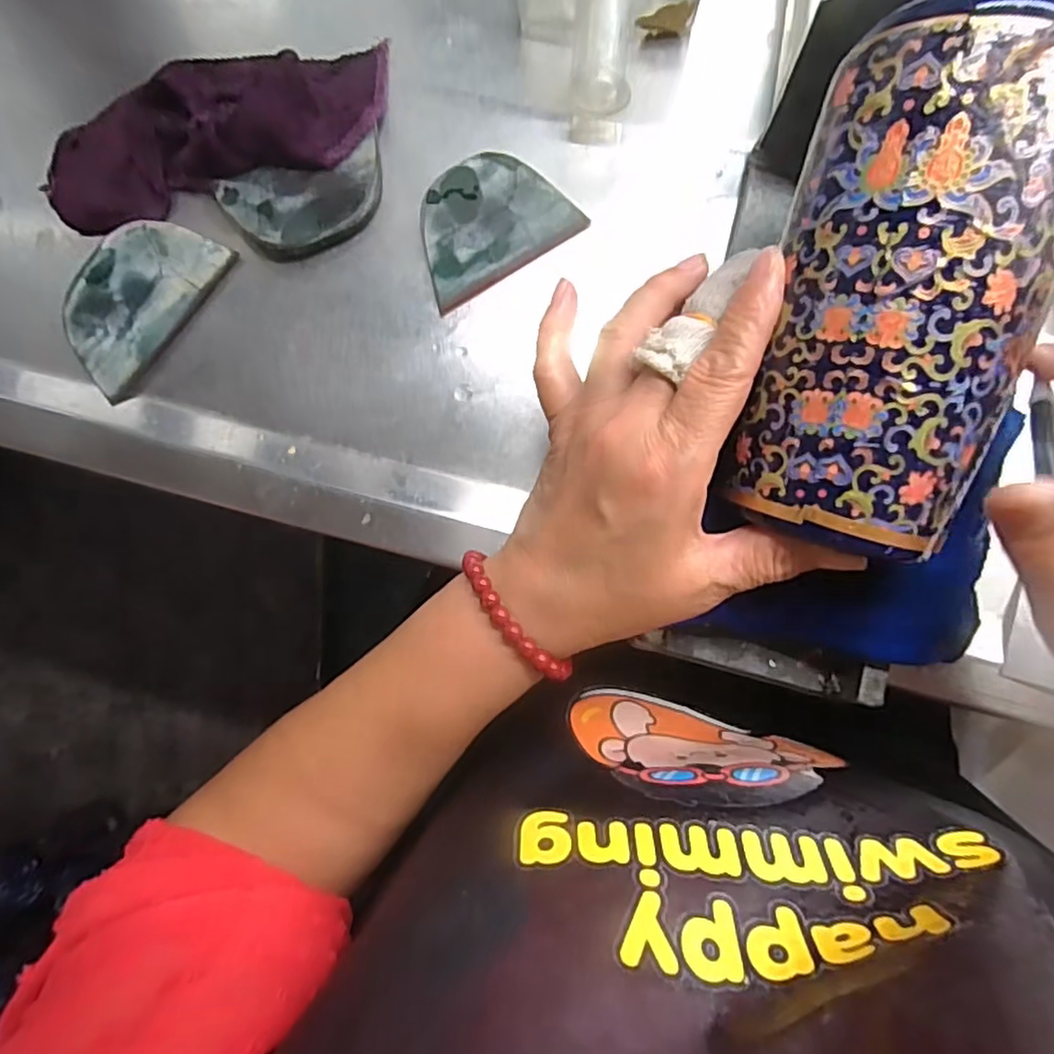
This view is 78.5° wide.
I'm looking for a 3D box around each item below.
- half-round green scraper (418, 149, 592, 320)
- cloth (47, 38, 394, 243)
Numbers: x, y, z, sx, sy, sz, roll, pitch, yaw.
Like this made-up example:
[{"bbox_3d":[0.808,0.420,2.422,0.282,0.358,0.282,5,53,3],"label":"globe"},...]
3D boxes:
[{"bbox_3d":[-0.021,-0.154,0.323,0.080,0.009,0.059,-31,88,1],"label":"half-round green scraper"},{"bbox_3d":[-0.162,-0.201,0.332,0.183,0.029,0.059,-15,89,1],"label":"cloth"}]

